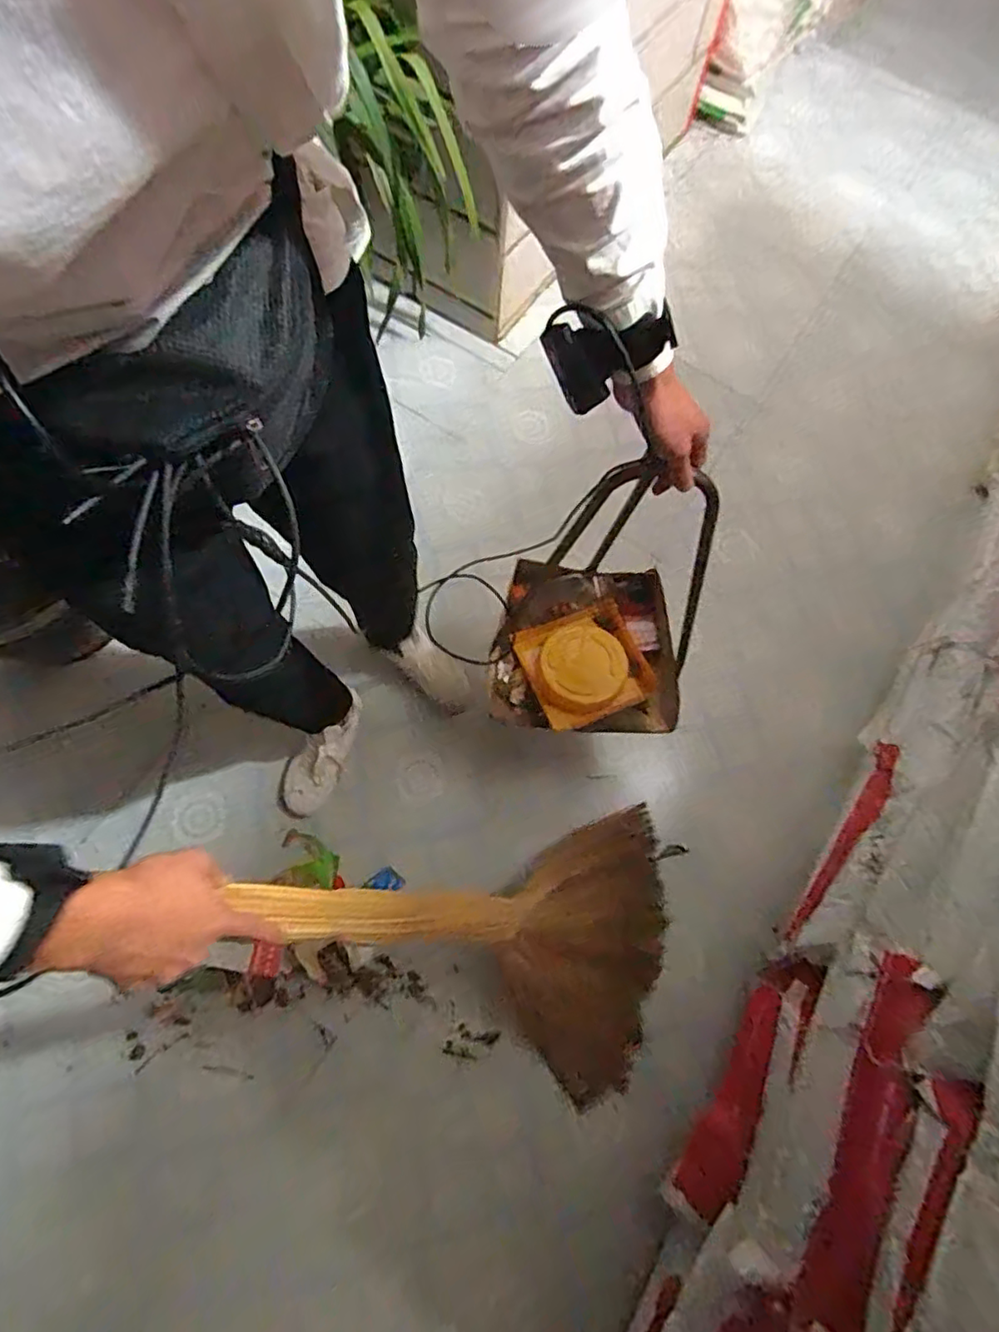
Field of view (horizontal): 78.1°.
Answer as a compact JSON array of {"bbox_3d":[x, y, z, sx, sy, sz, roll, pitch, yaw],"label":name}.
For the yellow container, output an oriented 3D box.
[{"bbox_3d":[0.147,0.000,1.092,0.199,0.042,0.190,-20,72,-13],"label":"yellow container"}]

